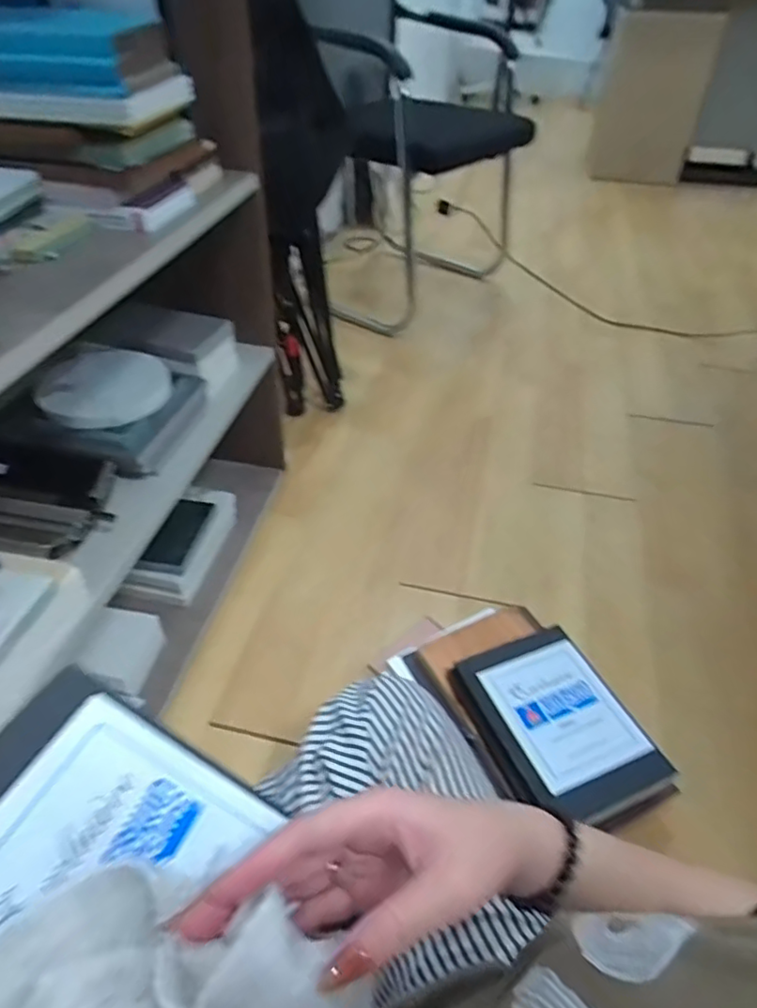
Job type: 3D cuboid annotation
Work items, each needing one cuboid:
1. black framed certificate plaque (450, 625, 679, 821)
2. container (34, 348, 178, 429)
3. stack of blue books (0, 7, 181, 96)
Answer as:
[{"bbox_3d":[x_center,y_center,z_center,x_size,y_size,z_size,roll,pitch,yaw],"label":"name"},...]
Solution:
[{"bbox_3d":[0.194,0.236,0.678,0.155,0.023,0.204,-14,44,-17],"label":"black framed certificate plaque"},{"bbox_3d":[-0.333,-0.135,0.747,0.123,0.042,0.140,12,43,10],"label":"container"},{"bbox_3d":[-0.323,-0.452,0.600,0.201,0.052,0.130,7,42,5],"label":"stack of blue books"}]

